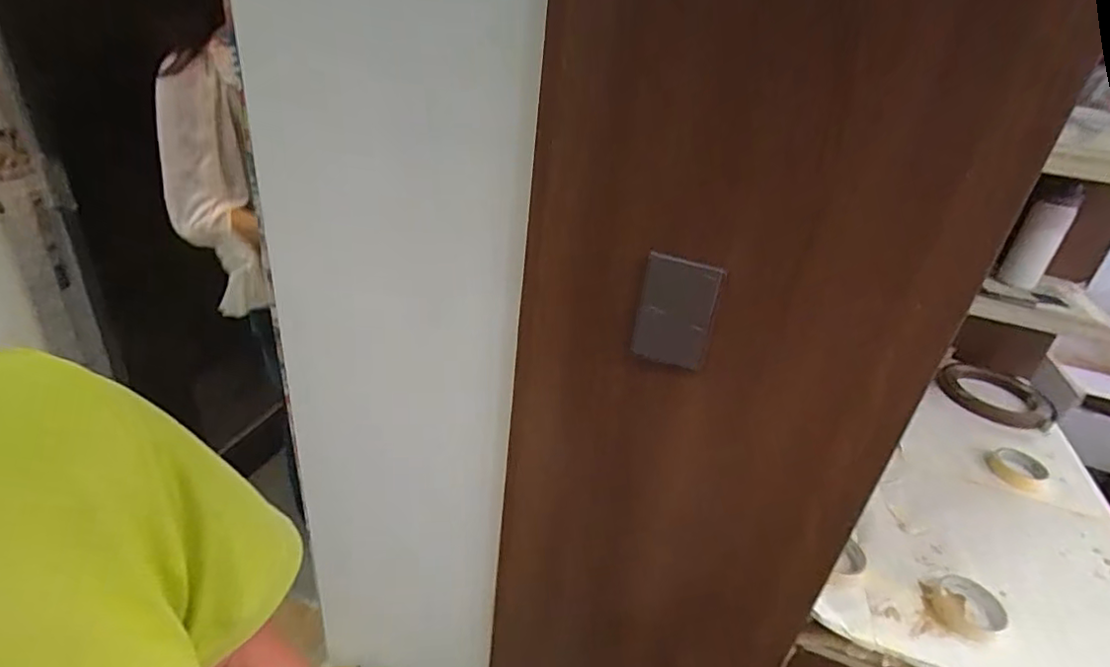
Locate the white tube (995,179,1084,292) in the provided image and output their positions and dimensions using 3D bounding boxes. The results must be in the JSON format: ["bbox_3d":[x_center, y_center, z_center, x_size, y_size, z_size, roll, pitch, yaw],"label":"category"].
[{"bbox_3d":[1.050,-0.209,1.235,0.076,0.241,0.088,28,36,34],"label":"white tube"}]

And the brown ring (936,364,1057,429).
[{"bbox_3d":[1.015,0.139,1.305,0.219,0.029,0.206,4,30,-2],"label":"brown ring"}]

